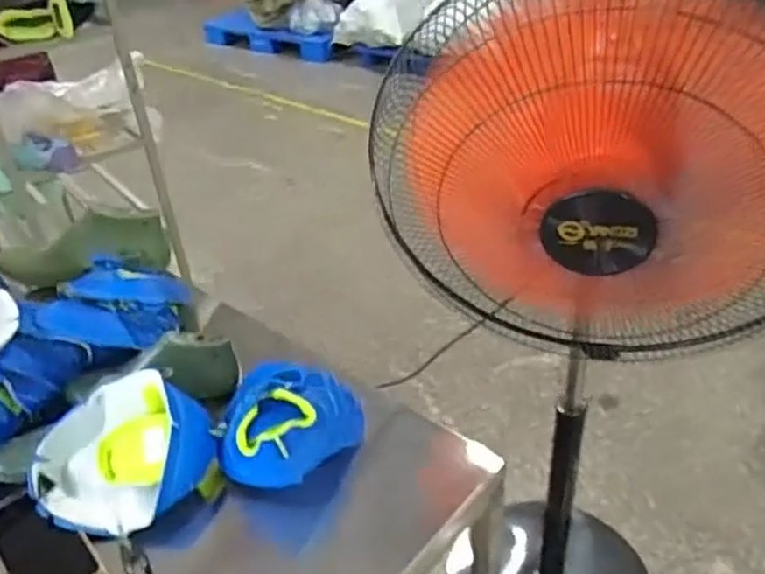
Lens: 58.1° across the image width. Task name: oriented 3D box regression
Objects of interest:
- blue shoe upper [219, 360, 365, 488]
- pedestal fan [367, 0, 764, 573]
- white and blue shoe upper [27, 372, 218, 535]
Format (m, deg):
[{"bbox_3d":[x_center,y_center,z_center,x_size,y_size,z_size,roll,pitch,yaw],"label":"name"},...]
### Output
[{"bbox_3d":[-0.115,0.141,0.767,0.153,0.087,0.144,9,37,19],"label":"blue shoe upper"},{"bbox_3d":[0.333,0.195,1.066,0.466,1.196,0.448,20,42,31],"label":"pedestal fan"},{"bbox_3d":[-0.283,0.178,0.746,0.177,0.093,0.145,7,35,13],"label":"white and blue shoe upper"}]

